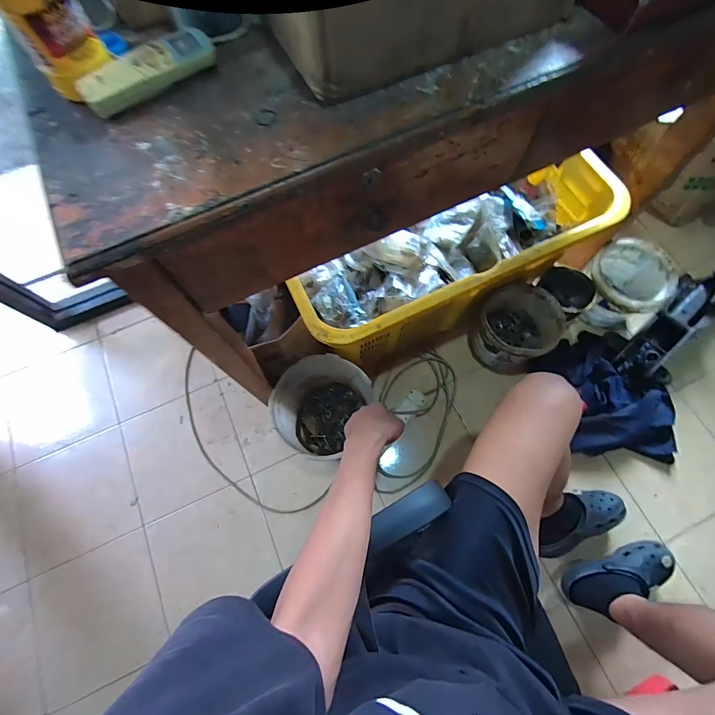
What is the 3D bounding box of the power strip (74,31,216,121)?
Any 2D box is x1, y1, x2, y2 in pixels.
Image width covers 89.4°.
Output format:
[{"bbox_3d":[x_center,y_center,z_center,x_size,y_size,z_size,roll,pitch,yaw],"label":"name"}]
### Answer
[{"bbox_3d":[-0.211,-0.291,0.365,0.136,0.024,0.041,-40,74,-11],"label":"power strip"}]

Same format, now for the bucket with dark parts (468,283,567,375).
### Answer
[{"bbox_3d":[0.452,-0.089,1.024,0.196,0.168,0.243,39,77,14],"label":"bucket with dark parts"}]

